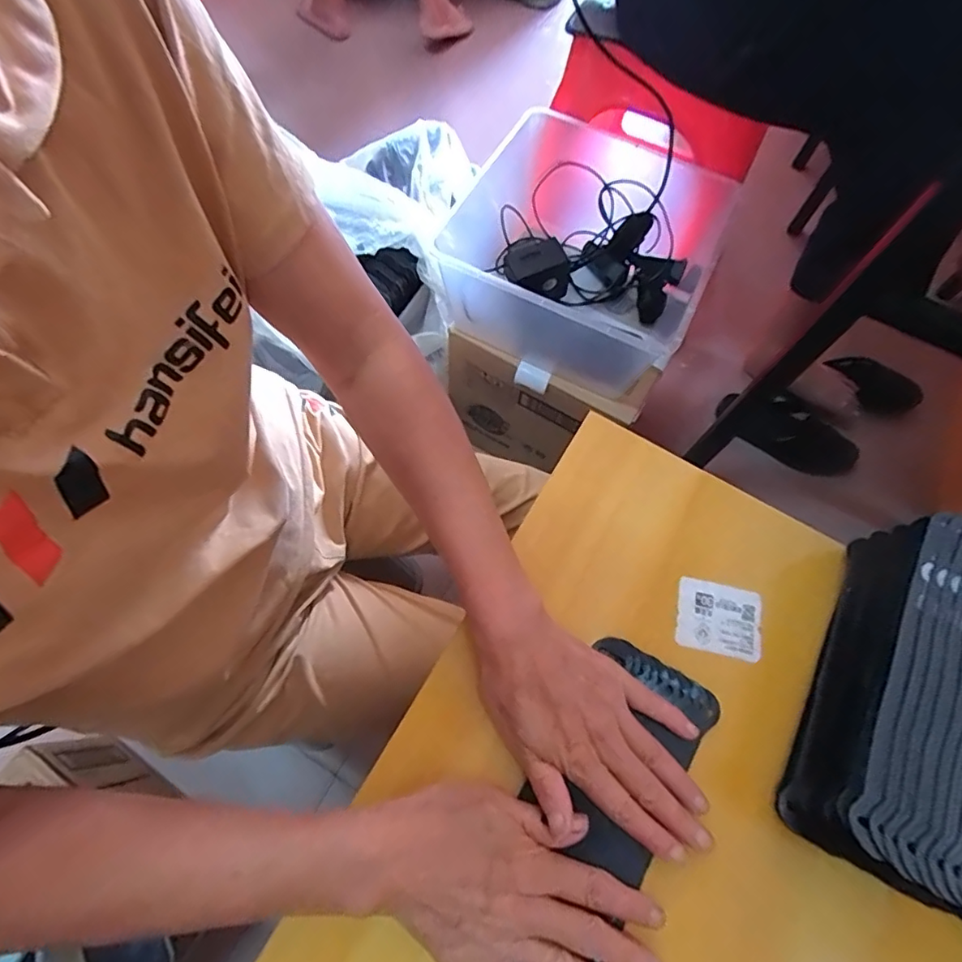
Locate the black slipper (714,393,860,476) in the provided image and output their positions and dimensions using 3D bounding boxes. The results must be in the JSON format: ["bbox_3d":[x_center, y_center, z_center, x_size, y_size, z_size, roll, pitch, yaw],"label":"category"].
[{"bbox_3d":[0.568,-0.094,1.003,0.245,0.061,0.100,37,70,13],"label":"black slipper"}]

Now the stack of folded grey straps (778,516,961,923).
[{"bbox_3d":[0.260,0.127,0.314,0.111,0.066,0.204,36,70,13],"label":"stack of folded grey straps"}]

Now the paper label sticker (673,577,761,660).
[{"bbox_3d":[0.168,0.097,0.378,0.058,0.004,0.049,13,67,3],"label":"paper label sticker"}]

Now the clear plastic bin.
[{"bbox_3d":[0.115,-0.286,0.706,0.341,0.165,0.299,28,69,10],"label":"clear plastic bin"}]

